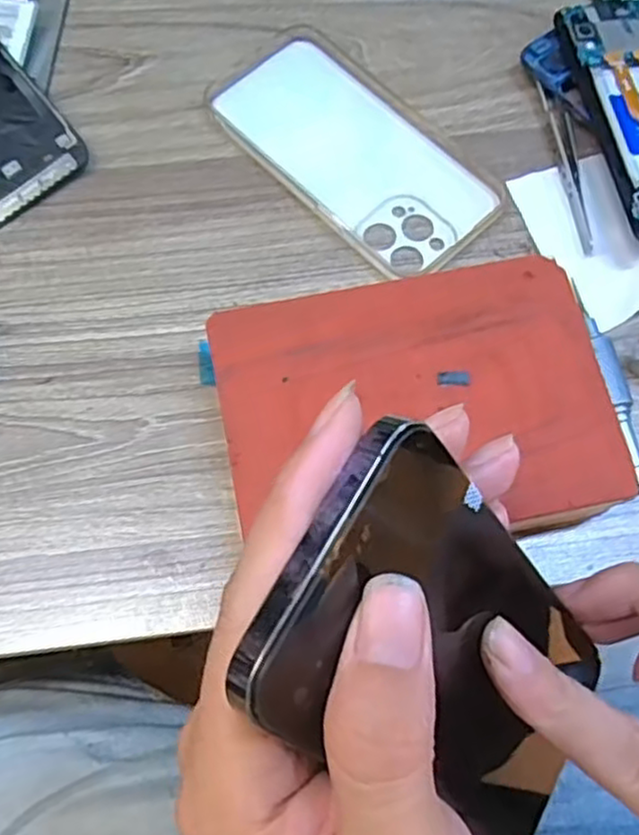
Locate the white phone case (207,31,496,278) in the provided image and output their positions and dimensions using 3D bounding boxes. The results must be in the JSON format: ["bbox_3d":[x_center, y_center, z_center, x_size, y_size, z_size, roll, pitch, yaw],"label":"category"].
[{"bbox_3d":[0.017,-0.145,0.385,0.079,0.008,0.160,-41,76,-13],"label":"white phone case"}]

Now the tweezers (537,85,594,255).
[{"bbox_3d":[0.133,-0.135,0.382,0.013,0.007,0.104,-7,71,-2],"label":"tweezers"}]

